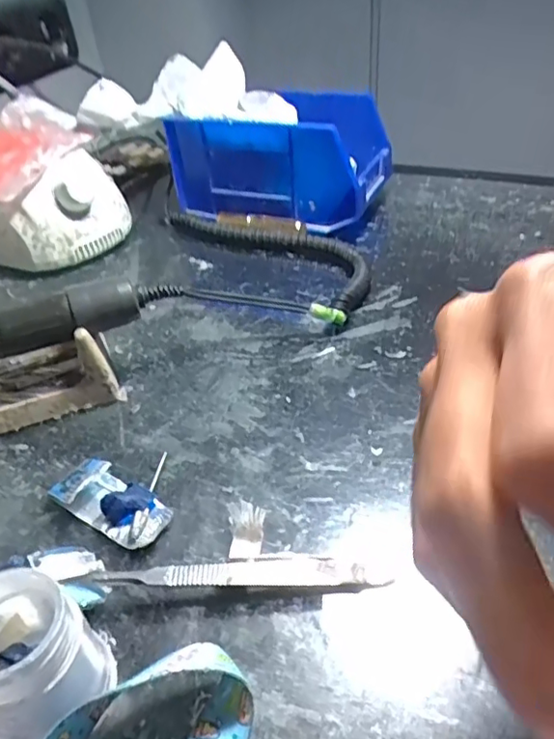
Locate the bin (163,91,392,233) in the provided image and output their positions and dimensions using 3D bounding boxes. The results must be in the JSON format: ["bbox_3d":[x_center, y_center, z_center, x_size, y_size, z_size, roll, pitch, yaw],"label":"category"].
[{"bbox_3d":[0.008,-0.184,0.513,0.168,0.089,0.122,15,42,22],"label":"bin"}]

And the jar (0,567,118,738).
[{"bbox_3d":[-0.082,0.095,0.198,0.042,0.050,0.043,-3,38,2],"label":"jar"}]

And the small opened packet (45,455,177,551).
[{"bbox_3d":[-0.076,0.060,0.271,0.053,0.015,0.027,17,43,25],"label":"small opened packet"}]

